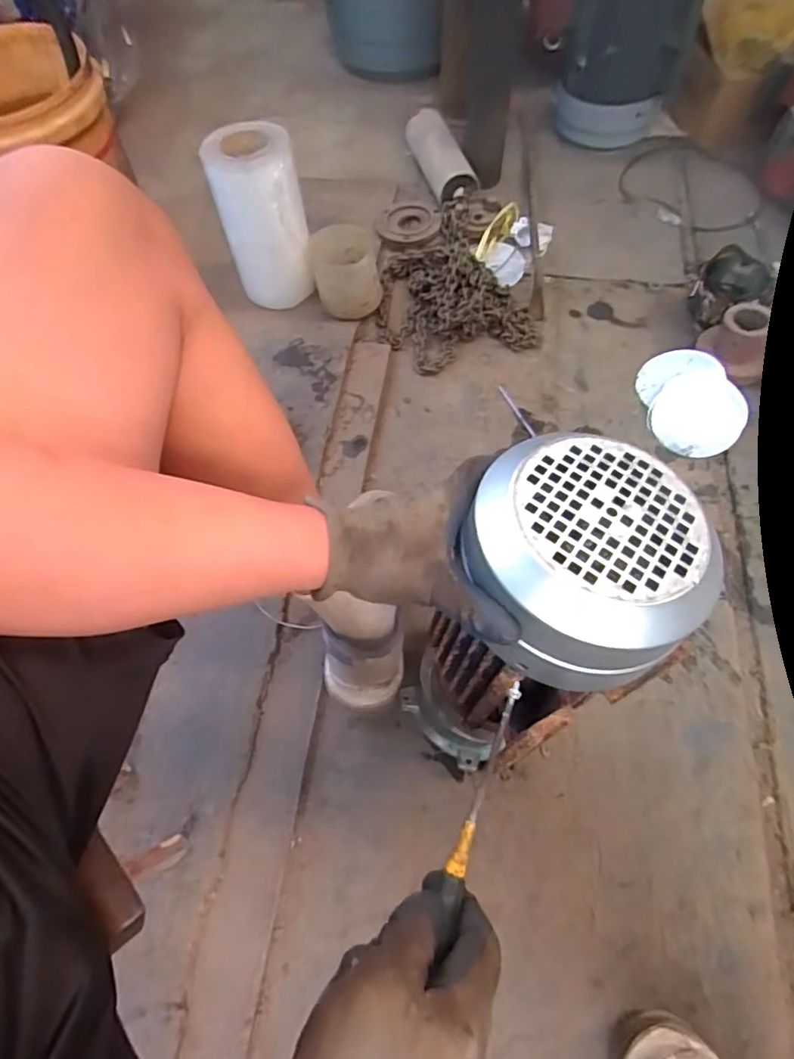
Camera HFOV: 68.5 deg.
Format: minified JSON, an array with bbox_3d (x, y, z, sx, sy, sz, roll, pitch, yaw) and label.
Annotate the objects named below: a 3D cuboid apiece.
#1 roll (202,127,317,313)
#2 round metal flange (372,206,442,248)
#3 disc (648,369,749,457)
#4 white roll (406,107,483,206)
[{"bbox_3d":[-0.225,-0.519,0.984,0.130,0.251,0.126,-1,63,2],"label":"roll"},{"bbox_3d":[0.016,-0.594,1.149,0.125,0.035,0.125,-1,63,2],"label":"round metal flange"},{"bbox_3d":[0.468,-0.180,0.903,0.127,0.014,0.169,37,70,19],"label":"disc"},{"bbox_3d":[0.085,-0.734,1.152,0.075,0.065,0.248,-17,62,-6],"label":"white roll"}]

